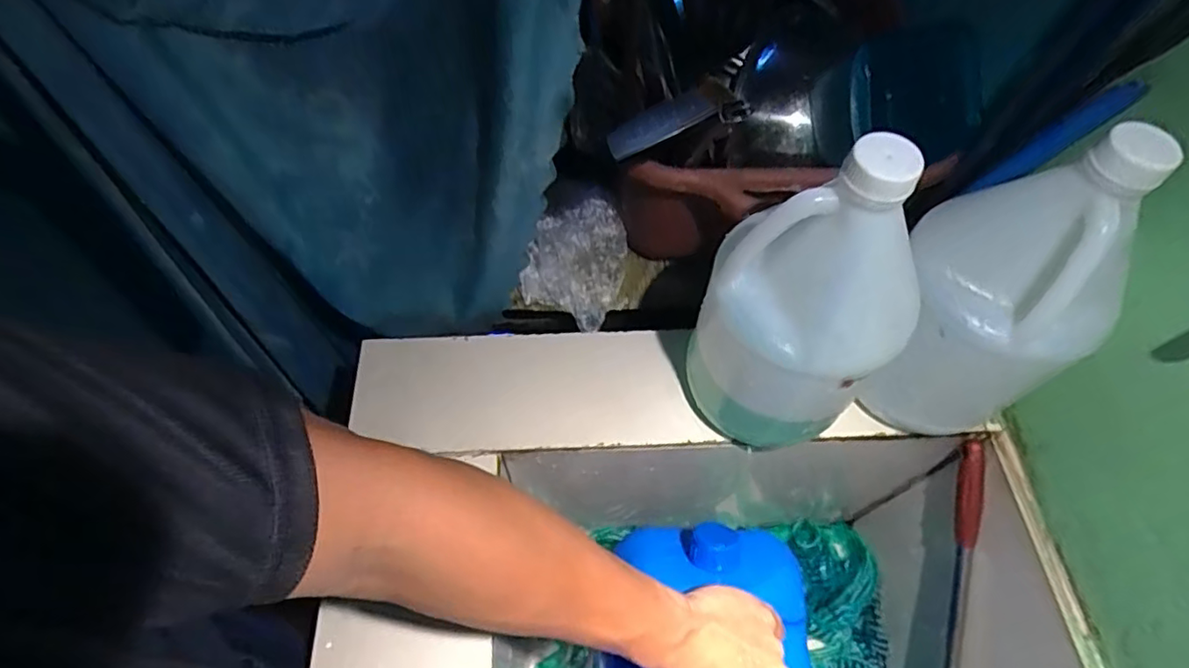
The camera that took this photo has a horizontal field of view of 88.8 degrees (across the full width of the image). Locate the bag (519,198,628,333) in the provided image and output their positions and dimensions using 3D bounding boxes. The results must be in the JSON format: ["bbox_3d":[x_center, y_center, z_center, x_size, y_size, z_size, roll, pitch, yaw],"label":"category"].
[{"bbox_3d":[-0.018,-0.087,0.715,0.107,0.071,0.128,23,62,12],"label":"bag"}]

